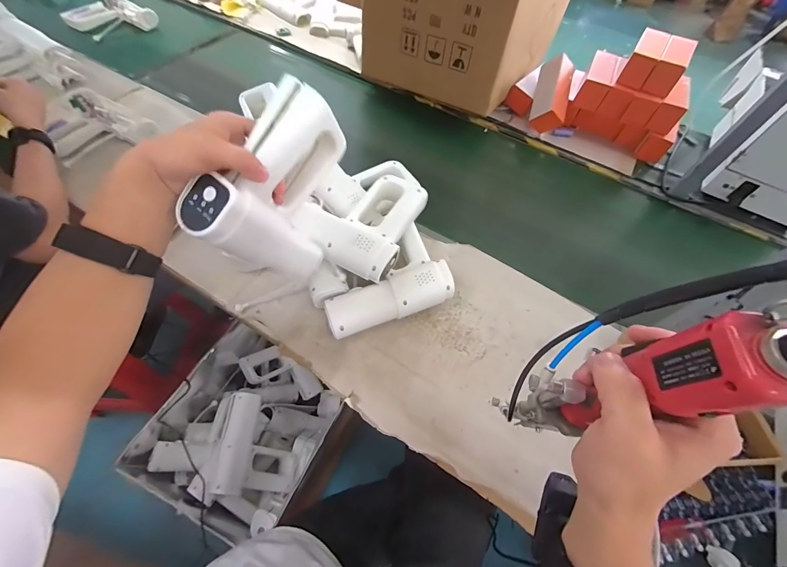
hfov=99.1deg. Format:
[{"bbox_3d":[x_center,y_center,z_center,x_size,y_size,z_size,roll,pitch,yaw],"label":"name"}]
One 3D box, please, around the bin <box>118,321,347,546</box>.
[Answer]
[{"bbox_3d":[-0.401,0.392,0.881,0.350,0.268,0.365,26,61,12],"label":"bin"}]

